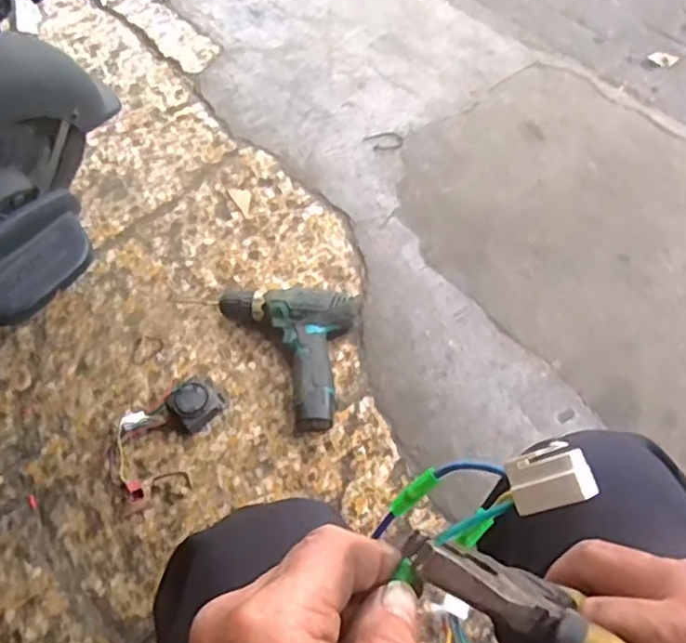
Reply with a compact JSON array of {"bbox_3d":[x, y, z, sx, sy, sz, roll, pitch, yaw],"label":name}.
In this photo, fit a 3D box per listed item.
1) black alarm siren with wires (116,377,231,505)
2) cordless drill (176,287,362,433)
[{"bbox_3d":[-0.219,0.141,0.869,0.167,0.037,0.120,-31,65,-15],"label":"black alarm siren with wires"},{"bbox_3d":[-0.092,0.036,0.912,0.209,0.047,0.196,6,61,5],"label":"cordless drill"}]

